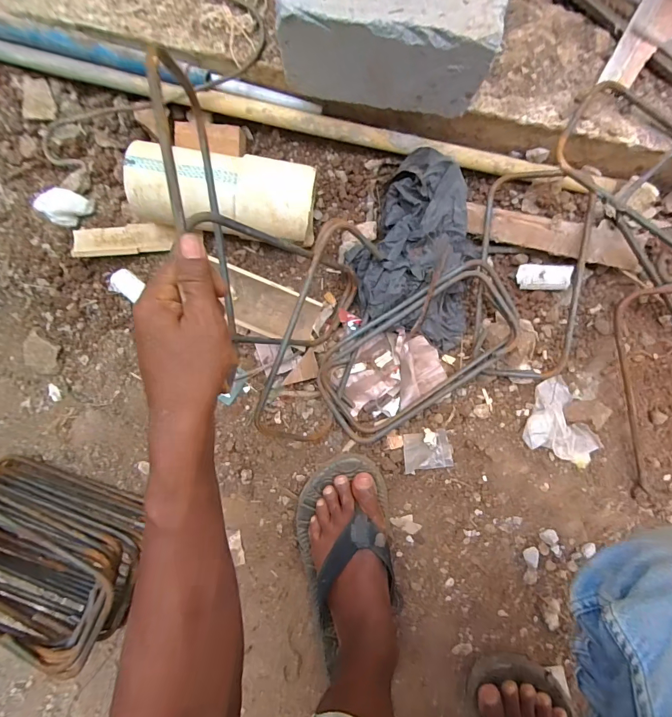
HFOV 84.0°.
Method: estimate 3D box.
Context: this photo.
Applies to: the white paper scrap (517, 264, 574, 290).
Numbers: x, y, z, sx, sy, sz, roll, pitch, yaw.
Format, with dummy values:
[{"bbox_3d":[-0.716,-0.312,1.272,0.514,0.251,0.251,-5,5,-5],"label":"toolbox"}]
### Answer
[{"bbox_3d":[0.264,-0.103,0.475,0.058,0.021,0.029,6,93,7],"label":"white paper scrap"}]

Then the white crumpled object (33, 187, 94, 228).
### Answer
[{"bbox_3d":[-0.344,-0.191,0.470,0.036,0.031,0.045,41,89,3],"label":"white crumpled object"}]

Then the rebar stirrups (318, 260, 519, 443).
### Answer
[{"bbox_3d":[0.101,-0.009,0.455,0.255,0.044,0.128,-34,87,0],"label":"rebar stirrups"}]

